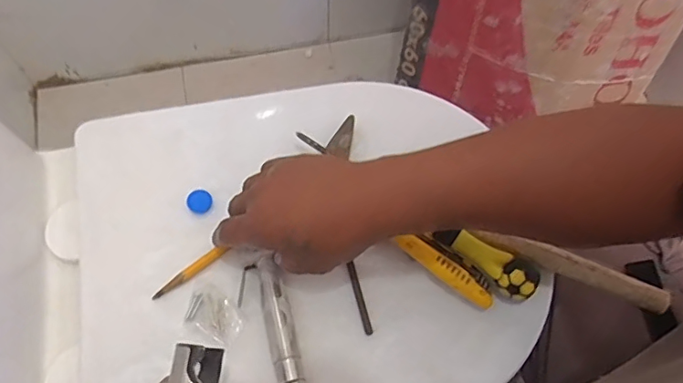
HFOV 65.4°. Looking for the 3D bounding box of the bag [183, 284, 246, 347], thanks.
[{"bbox_3d":[-0.104,0.100,0.434,0.051,0.011,0.035,33,69,13],"label":"bag"}]

